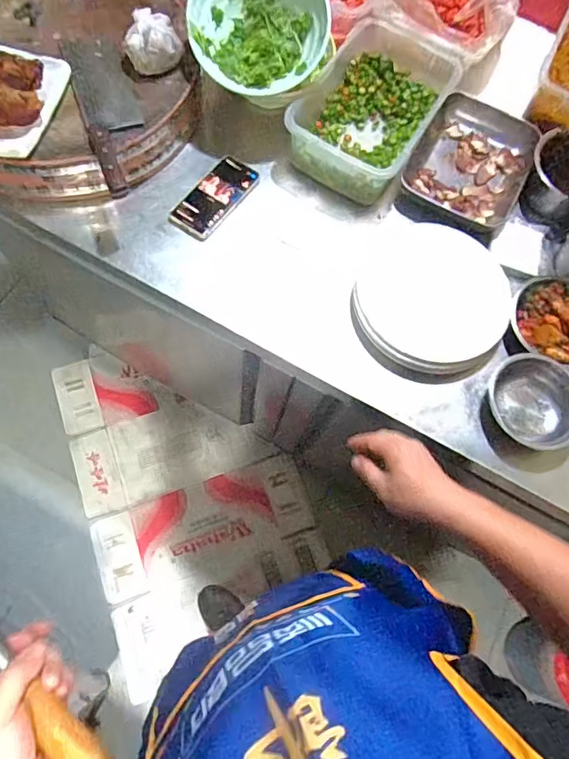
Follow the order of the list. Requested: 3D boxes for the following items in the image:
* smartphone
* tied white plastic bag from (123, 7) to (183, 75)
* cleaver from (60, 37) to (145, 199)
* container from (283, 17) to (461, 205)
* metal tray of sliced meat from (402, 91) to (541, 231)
[{"bbox_3d":[-0.117,-0.309,0.837,0.080,0.013,0.165,32,73,8],"label":"smartphone"},{"bbox_3d":[-0.214,-0.540,0.790,0.082,0.059,0.086,-20,73,-9],"label":"tied white plastic bag"},{"bbox_3d":[-0.273,-0.427,0.767,0.084,0.030,0.321,-19,73,-9],"label":"cleaver"},{"bbox_3d":[0.155,-0.472,0.854,0.207,0.090,0.310,30,72,8],"label":"container"},{"bbox_3d":[0.334,-0.384,0.879,0.193,0.061,0.236,29,72,7],"label":"metal tray of sliced meat"}]

